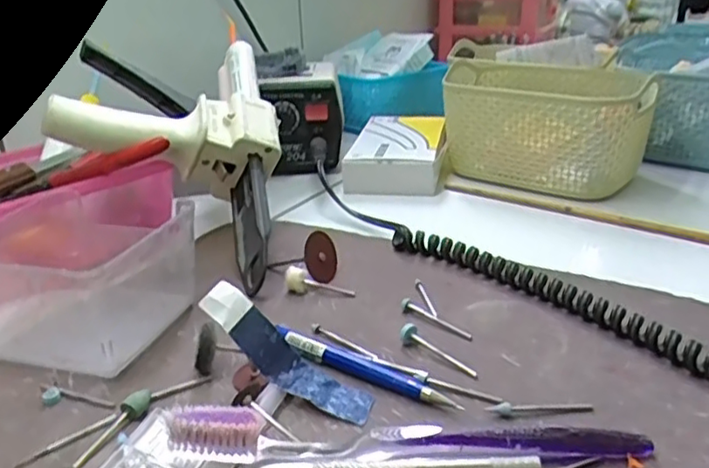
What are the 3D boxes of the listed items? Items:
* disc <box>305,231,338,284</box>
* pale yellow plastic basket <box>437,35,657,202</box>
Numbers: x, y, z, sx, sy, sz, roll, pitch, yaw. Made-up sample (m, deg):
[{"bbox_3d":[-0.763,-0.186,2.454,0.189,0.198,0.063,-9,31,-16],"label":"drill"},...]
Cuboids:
[{"bbox_3d":[-0.020,0.014,0.398,0.004,0.032,0.032,-11,32,35],"label":"disc"},{"bbox_3d":[0.158,-0.095,0.565,0.175,0.086,0.136,16,30,34],"label":"pale yellow plastic basket"}]

